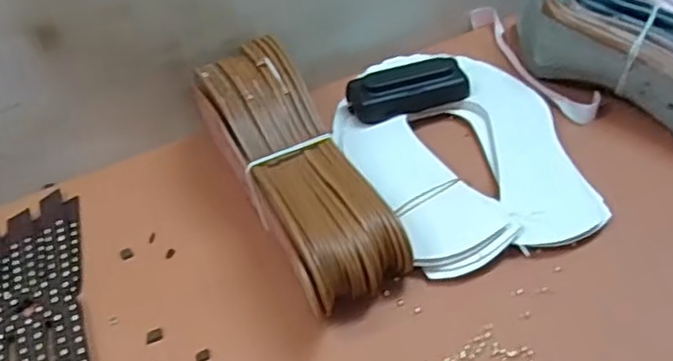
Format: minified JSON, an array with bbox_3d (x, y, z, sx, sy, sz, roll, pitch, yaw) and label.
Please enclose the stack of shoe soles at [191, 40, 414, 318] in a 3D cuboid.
[{"bbox_3d":[-0.035,-0.006,0.509,0.084,0.084,0.239,-21,47,-16],"label":"stack of shoe soles"}]

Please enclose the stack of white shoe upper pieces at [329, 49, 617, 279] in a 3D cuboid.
[{"bbox_3d":[0.105,-0.027,0.554,0.174,0.033,0.223,-14,45,-10],"label":"stack of white shoe upper pieces"}]

